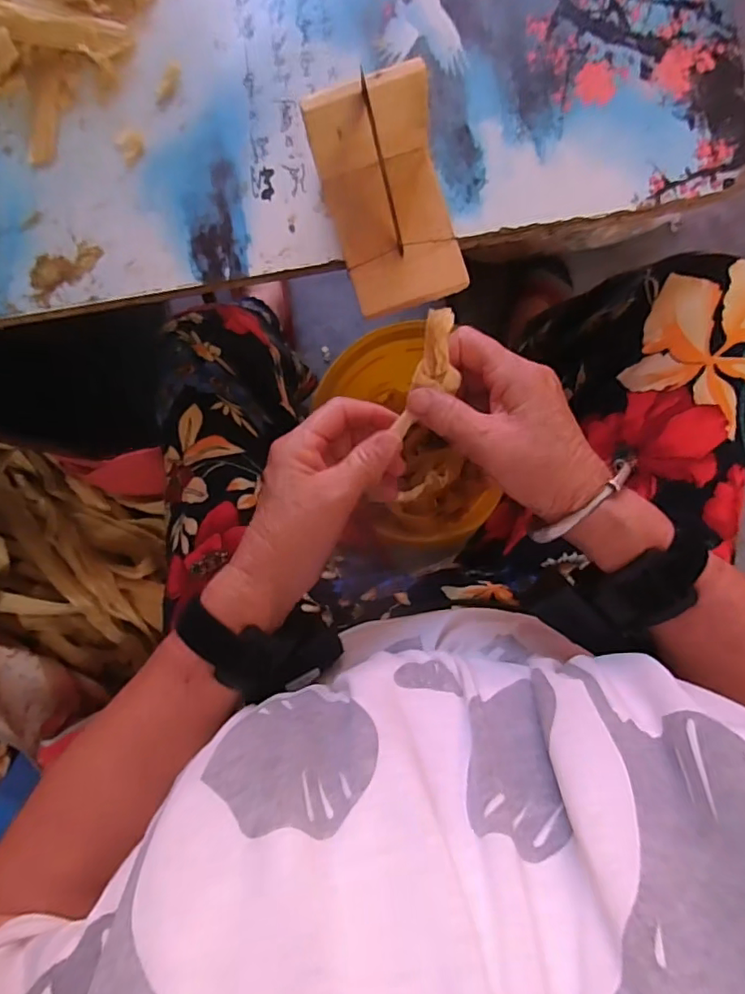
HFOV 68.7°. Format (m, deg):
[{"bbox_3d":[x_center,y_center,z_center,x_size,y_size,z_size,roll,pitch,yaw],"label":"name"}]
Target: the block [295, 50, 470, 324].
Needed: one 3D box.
[{"bbox_3d":[0.012,-0.184,0.344,0.074,0.065,0.118,-17,86,3],"label":"block"}]

